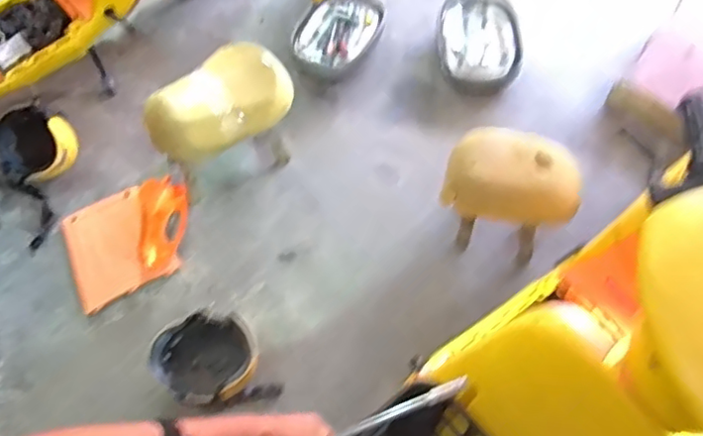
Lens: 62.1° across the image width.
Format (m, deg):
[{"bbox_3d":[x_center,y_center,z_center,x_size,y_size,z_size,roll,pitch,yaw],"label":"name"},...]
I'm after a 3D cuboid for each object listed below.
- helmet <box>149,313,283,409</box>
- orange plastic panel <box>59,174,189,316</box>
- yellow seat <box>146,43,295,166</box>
[{"bbox_3d":[-0.356,0.372,1.491,0.252,0.158,0.250,-1,61,2],"label":"helmet"},{"bbox_3d":[-0.650,0.030,1.677,0.381,0.145,0.333,-28,66,-12],"label":"orange plastic panel"},{"bbox_3d":[-0.370,-0.327,1.605,0.398,0.177,0.248,-27,63,-12],"label":"yellow seat"}]

